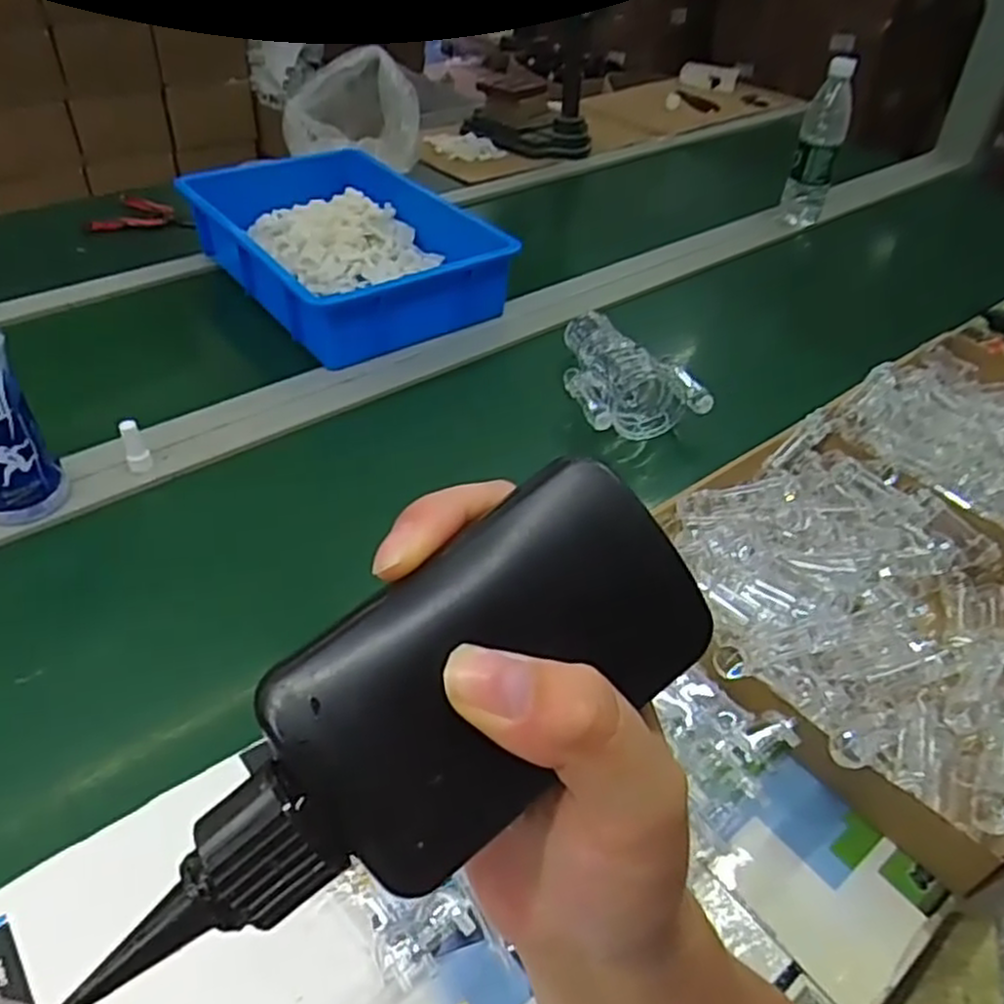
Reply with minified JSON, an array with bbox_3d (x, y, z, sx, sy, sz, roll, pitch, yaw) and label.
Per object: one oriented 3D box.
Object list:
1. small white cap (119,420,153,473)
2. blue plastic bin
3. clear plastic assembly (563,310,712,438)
[{"bbox_3d":[-0.333,-0.049,0.693,0.020,0.052,0.016,-21,47,-25],"label":"small white cap"},{"bbox_3d":[-0.197,-0.330,0.980,0.282,0.095,0.390,-25,49,-29],"label":"blue plastic bin"},{"bbox_3d":[0.125,-0.146,0.829,0.126,0.052,0.197,-7,43,-13],"label":"clear plastic assembly"}]

